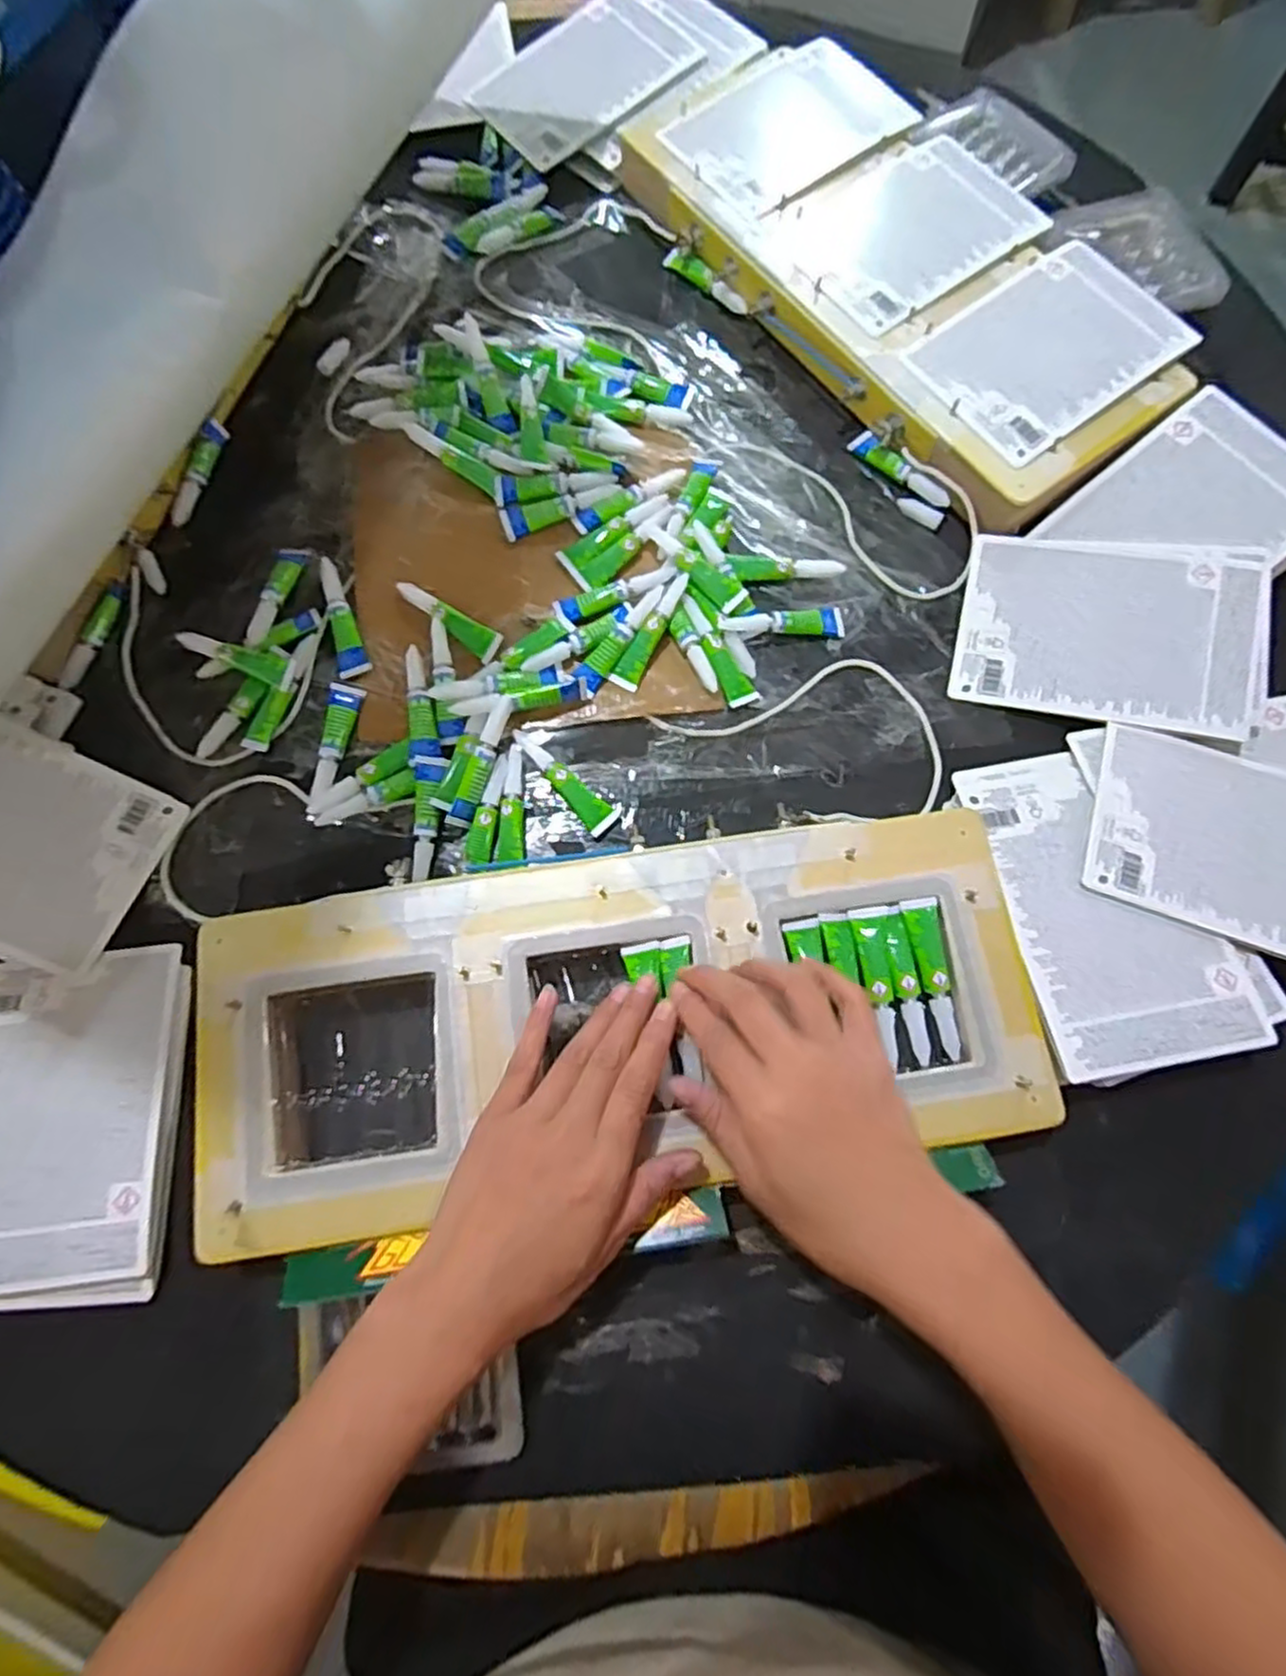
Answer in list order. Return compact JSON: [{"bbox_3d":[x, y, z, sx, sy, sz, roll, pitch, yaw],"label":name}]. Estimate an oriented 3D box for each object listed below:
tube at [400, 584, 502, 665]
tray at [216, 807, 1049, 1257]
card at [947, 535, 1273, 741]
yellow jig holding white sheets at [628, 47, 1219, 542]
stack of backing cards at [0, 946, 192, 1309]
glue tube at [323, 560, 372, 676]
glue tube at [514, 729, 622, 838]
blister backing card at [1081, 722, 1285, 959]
[{"bbox_3d":[-0.126,-0.141,0.472,0.081,0.014,0.018,32,76,10],"label":"tube"},{"bbox_3d":[-0.011,0.093,0.388,0.423,0.028,0.166,-9,73,-2],"label":"tray"},{"bbox_3d":[0.292,-0.128,0.460,0.174,0.007,0.115,12,82,12],"label":"card"},{"bbox_3d":[0.184,-0.414,0.529,0.199,0.032,0.423,-34,75,-9],"label":"yellow jig holding white sheets"},{"bbox_3d":[-0.312,0.151,0.395,0.118,0.016,0.175,-4,73,0],"label":"stack of backing cards"},{"bbox_3d":[-0.197,-0.145,0.478,0.018,0.011,0.086,-19,74,-5],"label":"glue tube"},{"bbox_3d":[-0.046,-0.038,0.446,0.020,0.011,0.080,-39,76,-10],"label":"glue tube"},{"bbox_3d":[0.343,0.004,0.419,0.167,0.005,0.117,21,70,6],"label":"blister backing card"}]

